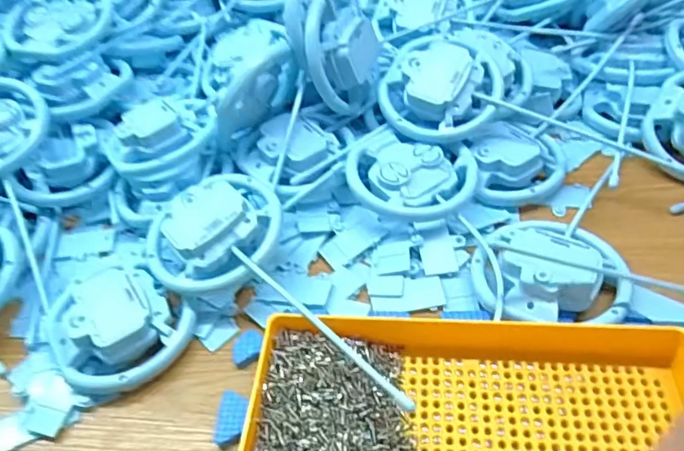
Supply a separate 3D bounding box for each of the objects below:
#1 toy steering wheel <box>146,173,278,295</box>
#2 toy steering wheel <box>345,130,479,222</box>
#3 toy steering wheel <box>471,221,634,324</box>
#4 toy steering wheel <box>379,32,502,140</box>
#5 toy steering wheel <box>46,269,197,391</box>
[{"bbox_3d":[-0.094,0.002,0.391,0.098,0.031,0.084,-17,48,-10],"label":"toy steering wheel"},{"bbox_3d":[0.057,-0.039,0.434,0.101,0.026,0.085,-2,48,4],"label":"toy steering wheel"},{"bbox_3d":[0.143,0.028,0.371,0.098,0.033,0.084,-2,48,4],"label":"toy steering wheel"},{"bbox_3d":[0.084,-0.120,0.458,0.103,0.039,0.100,36,66,17],"label":"toy steering wheel"},{"bbox_3d":[-0.157,0.071,0.373,0.087,0.034,0.082,-3,48,3],"label":"toy steering wheel"}]

